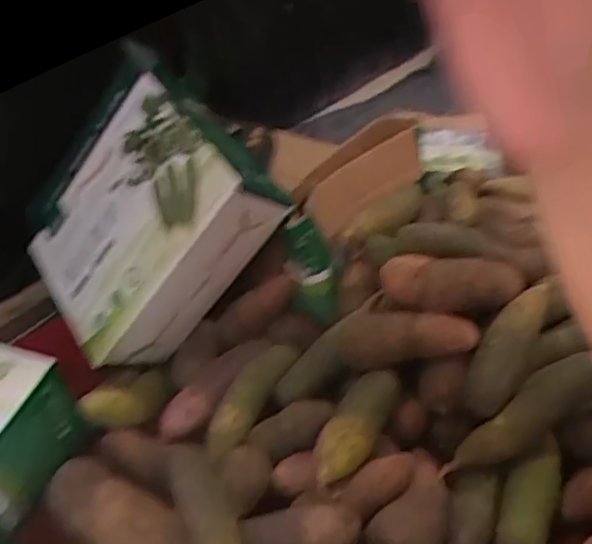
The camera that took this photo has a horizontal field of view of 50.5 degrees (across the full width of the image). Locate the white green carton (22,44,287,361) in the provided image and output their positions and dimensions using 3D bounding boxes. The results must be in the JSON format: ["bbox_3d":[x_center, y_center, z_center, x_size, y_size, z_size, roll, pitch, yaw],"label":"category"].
[{"bbox_3d":[-0.244,-0.086,0.941,0.348,0.364,0.093,51,20,22],"label":"white green carton"}]

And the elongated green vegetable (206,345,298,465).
[{"bbox_3d":[-0.065,0.172,0.858,0.056,0.055,0.190,17,37,25],"label":"elongated green vegetable"}]

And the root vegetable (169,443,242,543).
[{"bbox_3d":[-0.094,0.272,0.678,0.058,0.047,0.250,-14,36,-19],"label":"root vegetable"}]

